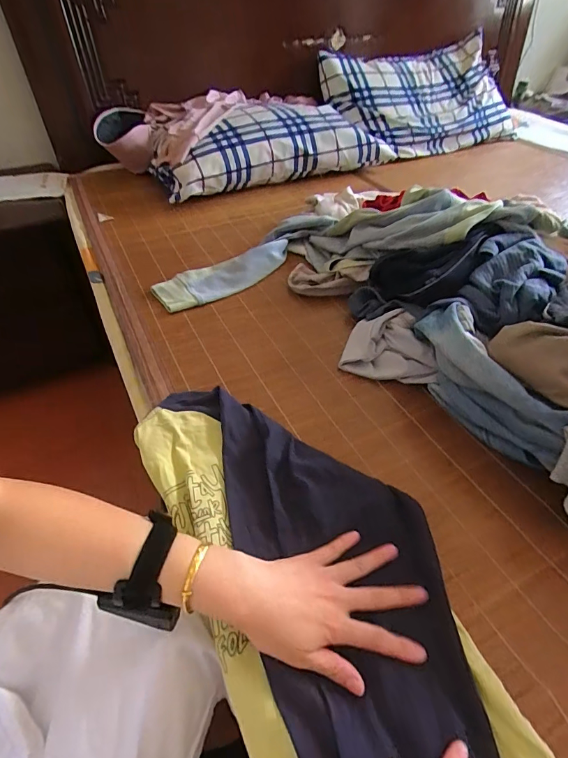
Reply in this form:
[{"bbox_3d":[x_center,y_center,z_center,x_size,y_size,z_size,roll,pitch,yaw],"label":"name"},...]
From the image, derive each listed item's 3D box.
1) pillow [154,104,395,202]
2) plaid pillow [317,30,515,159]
[{"bbox_3d":[-0.021,-0.609,1.063,0.625,0.142,0.243,-26,51,-23],"label":"pillow"},{"bbox_3d":[0.463,-0.889,1.286,0.657,0.110,0.390,-19,82,-15],"label":"plaid pillow"}]

